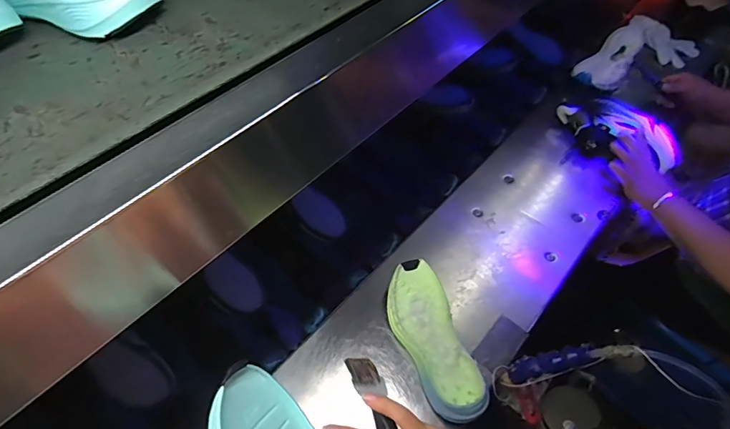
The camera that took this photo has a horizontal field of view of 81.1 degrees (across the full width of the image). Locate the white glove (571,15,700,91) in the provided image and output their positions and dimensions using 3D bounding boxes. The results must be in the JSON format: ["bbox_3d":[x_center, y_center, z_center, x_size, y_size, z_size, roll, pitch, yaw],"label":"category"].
[{"bbox_3d":[0.633,-0.372,1.005,0.376,0.073,0.173,-36,61,-23],"label":"white glove"}]

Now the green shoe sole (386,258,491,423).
[{"bbox_3d":[0.088,0.162,0.614,0.087,0.045,0.222,-13,55,-10],"label":"green shoe sole"}]

